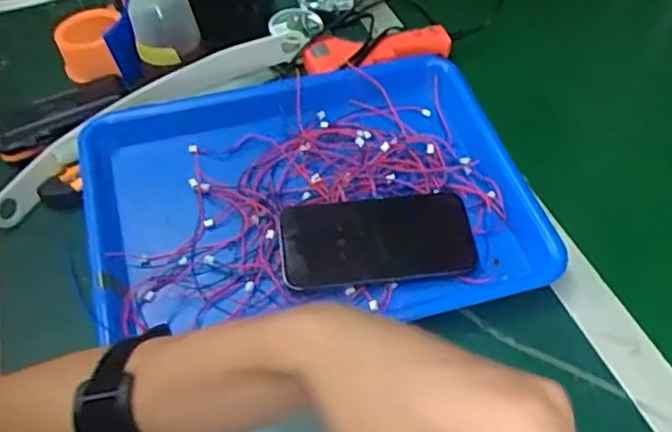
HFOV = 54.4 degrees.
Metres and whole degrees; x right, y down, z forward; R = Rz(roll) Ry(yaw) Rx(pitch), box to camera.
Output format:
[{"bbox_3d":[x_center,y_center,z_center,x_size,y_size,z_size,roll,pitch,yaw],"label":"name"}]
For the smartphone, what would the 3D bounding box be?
[{"bbox_3d":[0.030,0.017,0.505,0.143,0.009,0.076,-10,63,1],"label":"smartphone"}]

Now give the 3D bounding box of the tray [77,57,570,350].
[{"bbox_3d":[-0.019,-0.019,0.512,0.334,0.038,0.235,-12,50,-7],"label":"tray"}]

